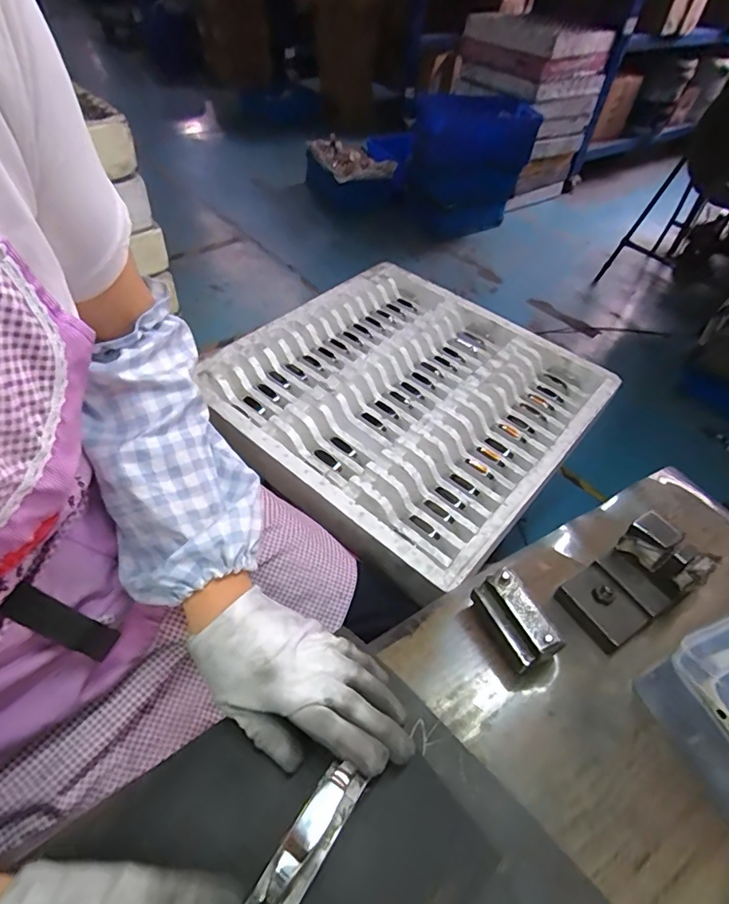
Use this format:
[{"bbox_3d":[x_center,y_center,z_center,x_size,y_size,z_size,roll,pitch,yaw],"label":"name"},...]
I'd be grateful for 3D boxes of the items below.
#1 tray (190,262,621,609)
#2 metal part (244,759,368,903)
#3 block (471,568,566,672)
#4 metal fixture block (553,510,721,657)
[{"bbox_3d":[0.068,-0.100,0.832,0.526,0.056,0.556,33,54,23],"label":"tray"},{"bbox_3d":[-0.033,0.229,0.290,0.025,0.012,0.085,30,57,20],"label":"metal part"},{"bbox_3d":[0.117,0.136,0.396,0.031,0.052,0.068,-23,54,-23],"label":"block"},{"bbox_3d":[0.224,0.106,0.414,0.096,0.070,0.067,-25,55,-24],"label":"metal fixture block"}]

